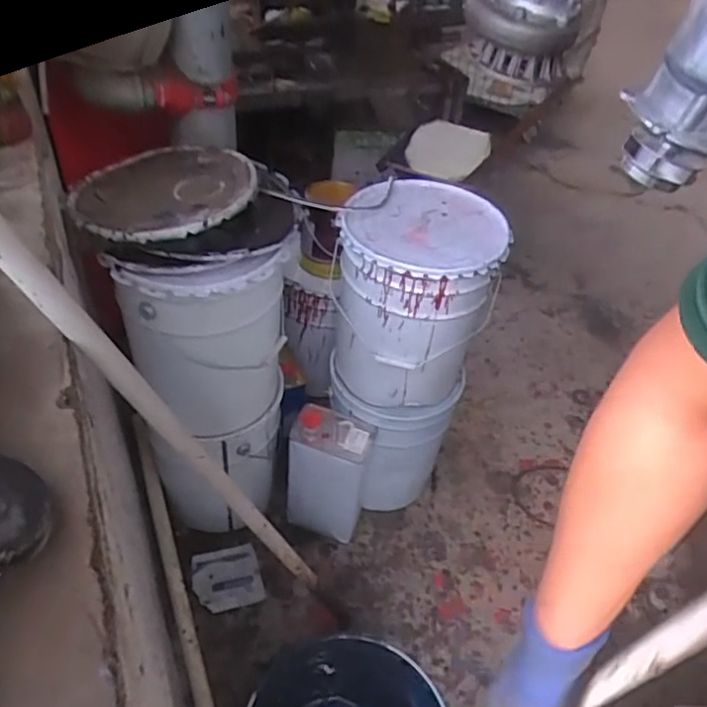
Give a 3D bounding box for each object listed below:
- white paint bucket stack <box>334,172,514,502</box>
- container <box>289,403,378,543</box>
[{"bbox_3d":[0.099,0.028,1.314,0.285,0.712,0.274,12,44,5],"label":"white paint bucket stack"},{"bbox_3d":[-0.054,0.270,1.348,0.166,0.328,0.110,16,45,9],"label":"container"}]

